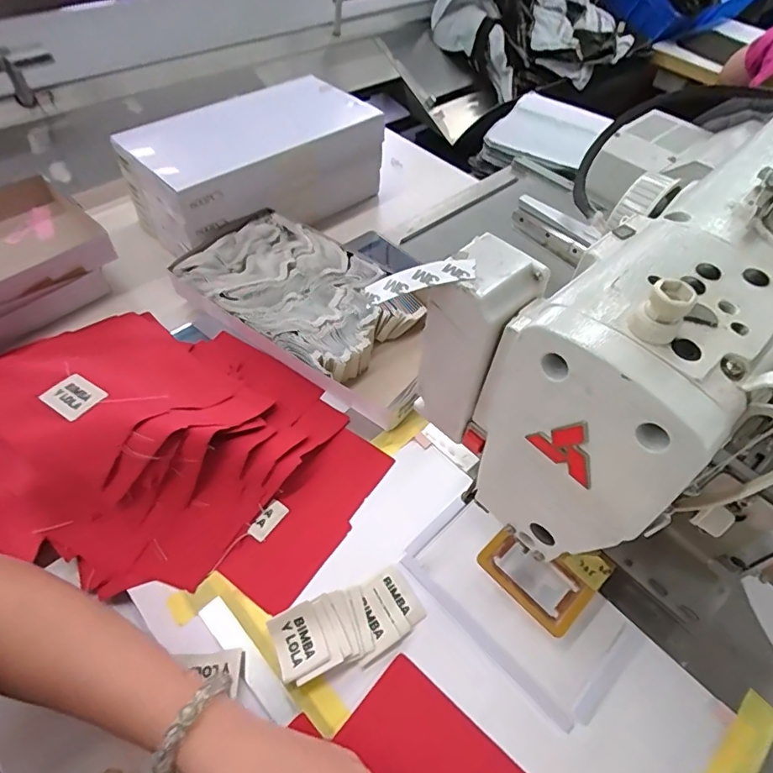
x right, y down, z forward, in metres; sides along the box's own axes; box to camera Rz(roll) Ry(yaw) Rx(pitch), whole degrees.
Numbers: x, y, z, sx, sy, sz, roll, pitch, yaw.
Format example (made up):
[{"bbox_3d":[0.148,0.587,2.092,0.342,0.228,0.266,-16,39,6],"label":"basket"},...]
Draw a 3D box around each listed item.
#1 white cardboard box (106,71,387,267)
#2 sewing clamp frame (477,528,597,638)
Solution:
[{"bbox_3d":[-0.153,-0.303,0.694,0.347,0.121,0.163,-33,62,-26],"label":"white cardboard box"},{"bbox_3d":[0.115,0.147,0.391,0.081,0.009,0.050,39,63,22],"label":"sewing clamp frame"}]

